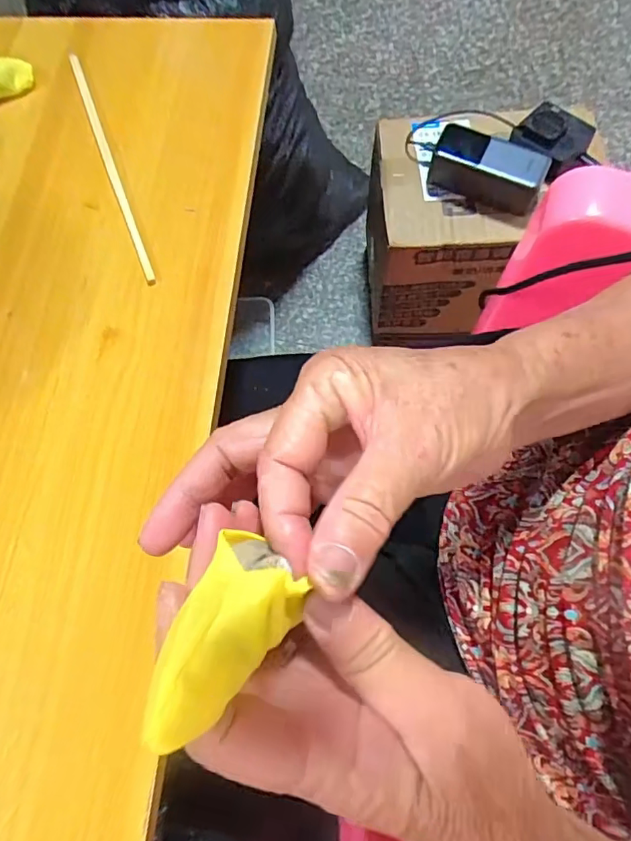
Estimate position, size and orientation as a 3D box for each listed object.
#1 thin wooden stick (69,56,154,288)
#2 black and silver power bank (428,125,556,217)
[{"bbox_3d":[-0.150,-0.190,0.383,0.007,0.004,0.230,-21,70,-5],"label":"thin wooden stick"},{"bbox_3d":[0.206,-0.304,0.637,0.132,0.060,0.064,15,71,8],"label":"black and silver power bank"}]

